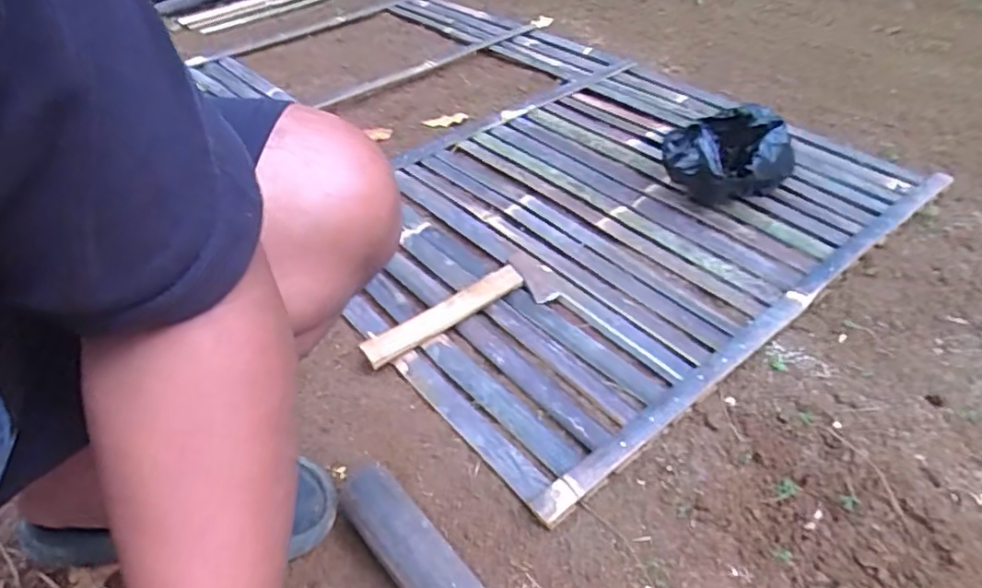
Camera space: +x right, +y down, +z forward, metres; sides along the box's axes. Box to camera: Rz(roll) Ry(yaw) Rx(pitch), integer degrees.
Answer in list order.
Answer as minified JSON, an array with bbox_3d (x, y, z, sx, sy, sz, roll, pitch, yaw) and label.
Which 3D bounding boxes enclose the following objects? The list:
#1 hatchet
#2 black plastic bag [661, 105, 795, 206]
[{"bbox_3d":[-0.039,0.018,0.800,0.279,0.032,0.079,-23,45,-20],"label":"hatchet"},{"bbox_3d":[0.364,-0.201,0.929,0.145,0.132,0.147,31,53,32],"label":"black plastic bag"}]

